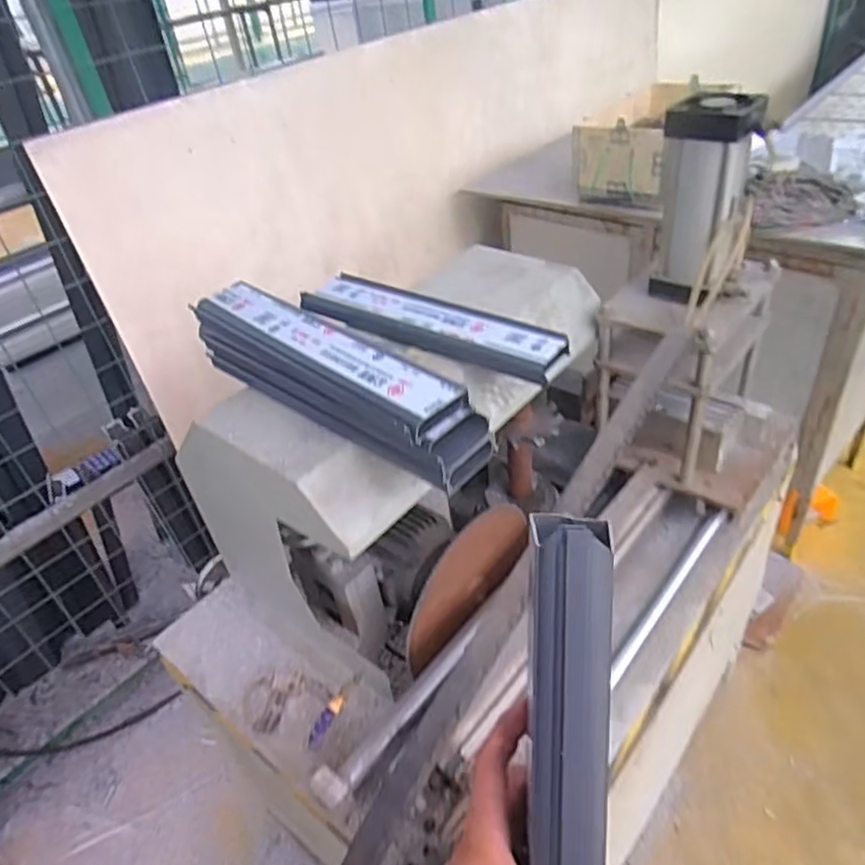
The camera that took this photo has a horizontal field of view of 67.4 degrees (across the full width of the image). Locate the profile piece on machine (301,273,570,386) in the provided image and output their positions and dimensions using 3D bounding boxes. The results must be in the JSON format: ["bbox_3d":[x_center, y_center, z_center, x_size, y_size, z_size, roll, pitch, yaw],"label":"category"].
[{"bbox_3d":[-0.011,-0.150,0.884,0.401,0.028,0.090,24,46,30],"label":"profile piece on machine"}]

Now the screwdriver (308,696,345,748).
[{"bbox_3d":[-0.124,0.338,0.758,0.014,0.015,0.062,22,70,32],"label":"screwdriver"}]

